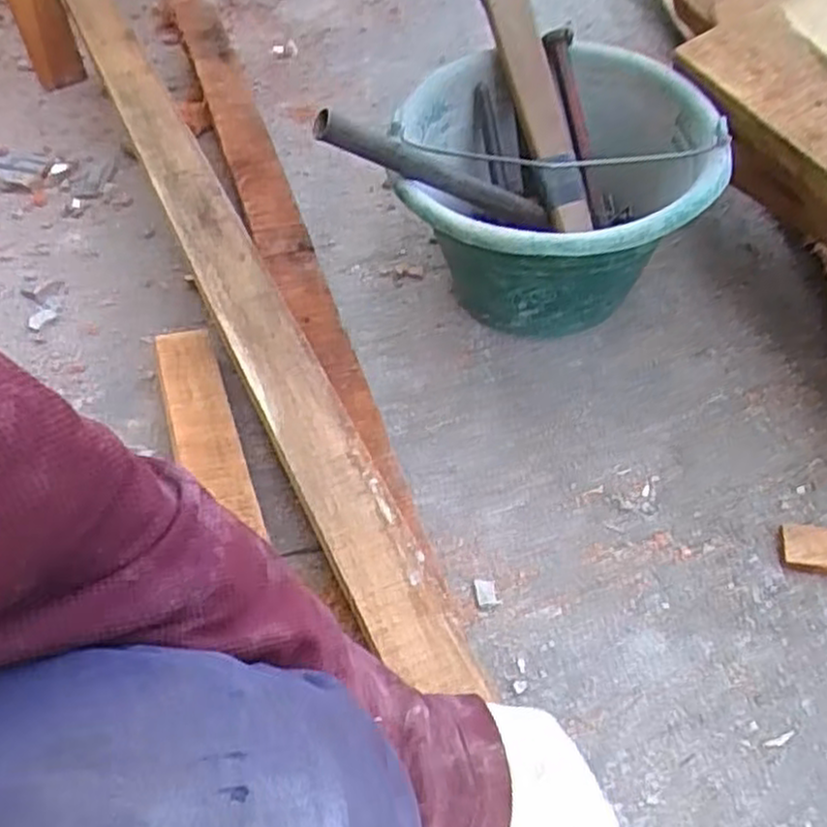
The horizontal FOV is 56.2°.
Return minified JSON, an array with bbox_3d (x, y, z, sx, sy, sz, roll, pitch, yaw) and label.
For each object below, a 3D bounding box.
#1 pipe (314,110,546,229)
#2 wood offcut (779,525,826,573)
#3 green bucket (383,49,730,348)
[{"bbox_3d":[0.024,-0.187,0.611,0.232,0.026,0.020,10,42,-39],"label":"pipe"},{"bbox_3d":[0.292,0.098,0.556,0.051,0.013,0.034,7,54,10],"label":"wood offcut"},{"bbox_3d":[0.116,-0.167,0.671,0.256,0.170,0.249,-3,53,2],"label":"green bucket"}]

